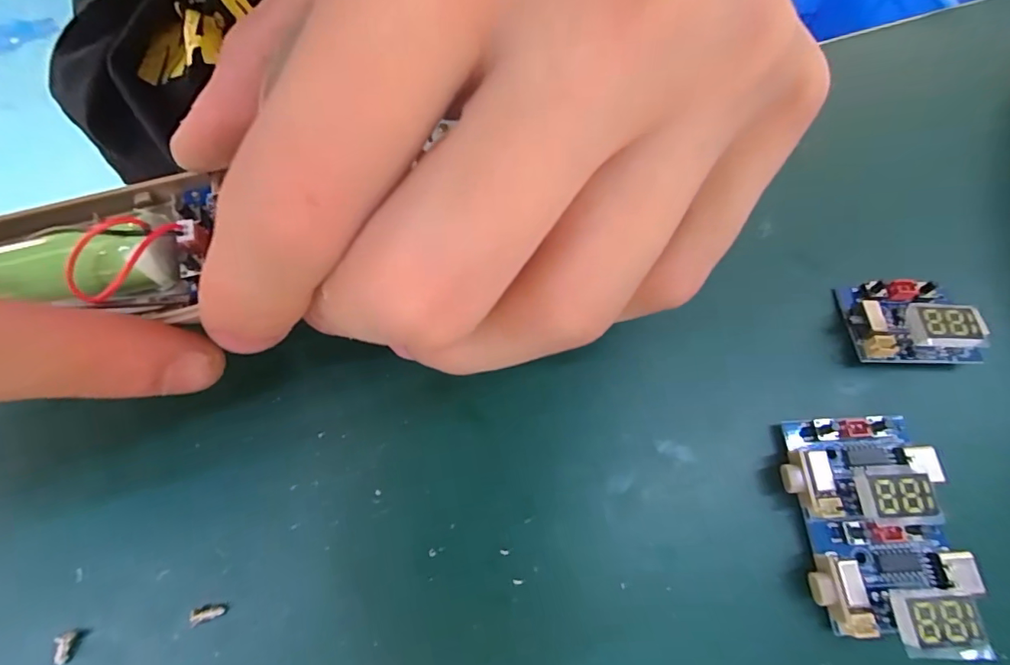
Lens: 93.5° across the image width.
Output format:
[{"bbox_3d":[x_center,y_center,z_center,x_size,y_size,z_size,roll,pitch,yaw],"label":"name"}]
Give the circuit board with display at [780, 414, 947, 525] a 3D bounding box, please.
[{"bbox_3d":[0.079,0.029,0.103,0.032,0.014,0.022,2,70,1],"label":"circuit board with display"}]

